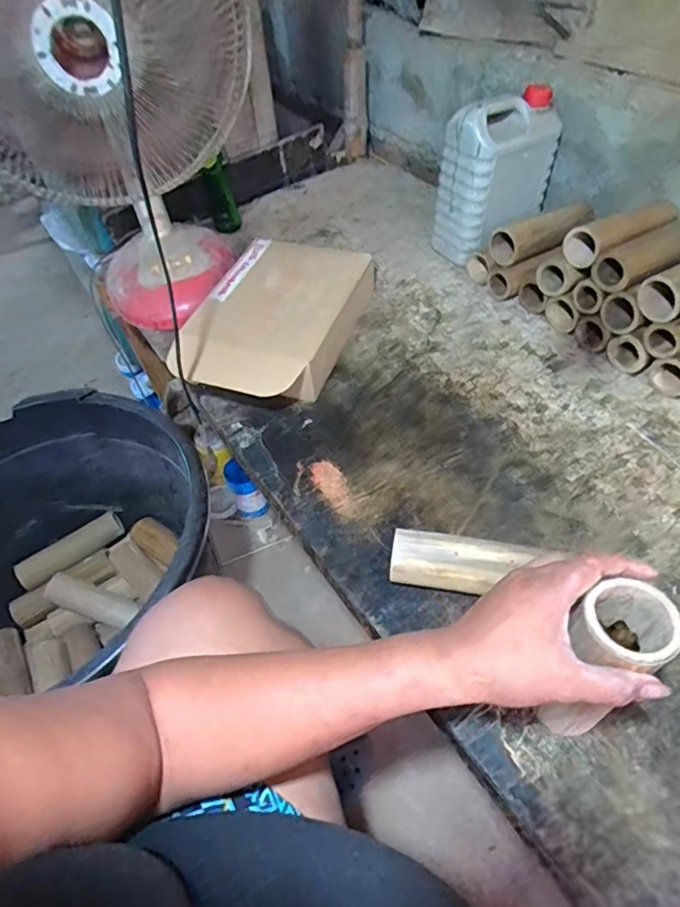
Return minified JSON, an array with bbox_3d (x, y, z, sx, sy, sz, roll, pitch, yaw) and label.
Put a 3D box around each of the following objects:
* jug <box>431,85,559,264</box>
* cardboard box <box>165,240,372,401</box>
[{"bbox_3d":[0.254,-0.447,0.889,0.174,0.231,0.103,-33,54,-22],"label":"jug"},{"bbox_3d":[-0.094,-0.192,0.808,0.199,0.091,0.328,14,51,16],"label":"cardboard box"}]

